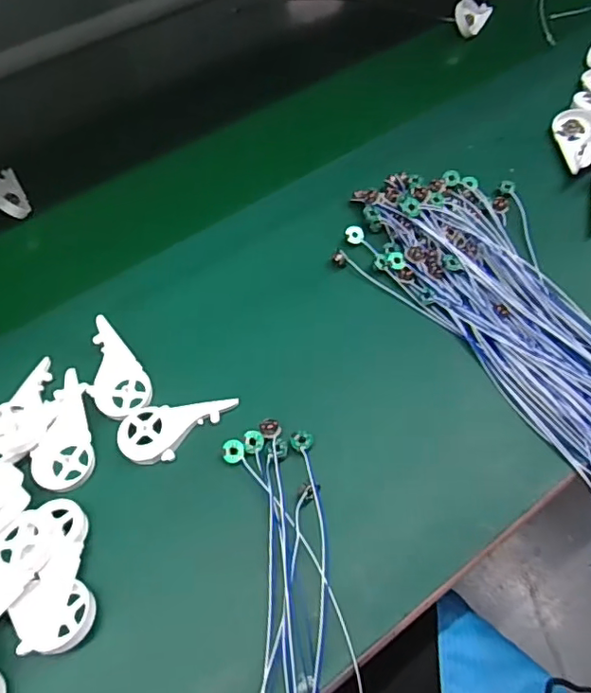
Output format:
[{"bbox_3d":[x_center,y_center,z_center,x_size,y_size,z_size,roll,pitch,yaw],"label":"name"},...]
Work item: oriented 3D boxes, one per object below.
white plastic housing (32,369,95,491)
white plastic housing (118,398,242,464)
[{"bbox_3d":[-0.183,0.066,0.440,0.044,0.015,0.095,-6,59,-2],"label":"white plastic housing"},{"bbox_3d":[-0.093,0.067,0.440,0.090,0.012,0.046,-5,59,-2],"label":"white plastic housing"}]

